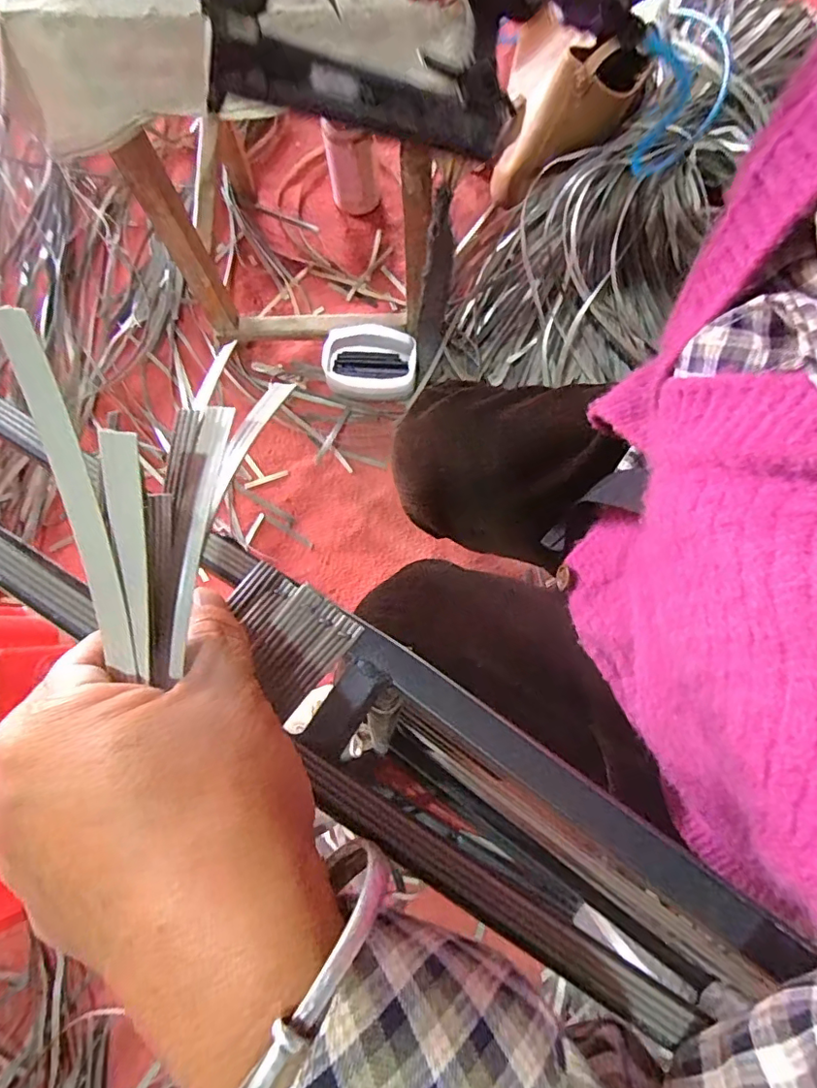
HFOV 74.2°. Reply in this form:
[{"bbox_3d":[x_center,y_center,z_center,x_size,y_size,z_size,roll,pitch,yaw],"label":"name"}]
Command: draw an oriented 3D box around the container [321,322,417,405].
[{"bbox_3d":[-0.061,-0.285,0.858,0.142,0.065,0.103,-4,77,0],"label":"container"}]

